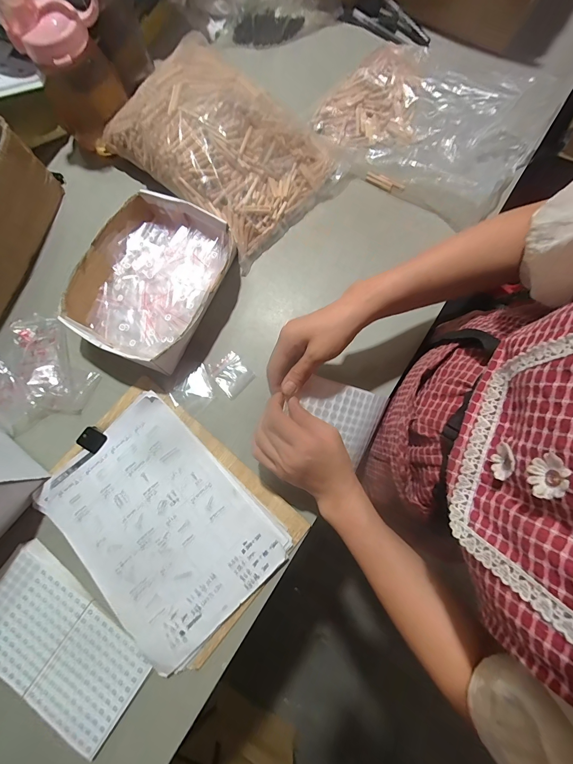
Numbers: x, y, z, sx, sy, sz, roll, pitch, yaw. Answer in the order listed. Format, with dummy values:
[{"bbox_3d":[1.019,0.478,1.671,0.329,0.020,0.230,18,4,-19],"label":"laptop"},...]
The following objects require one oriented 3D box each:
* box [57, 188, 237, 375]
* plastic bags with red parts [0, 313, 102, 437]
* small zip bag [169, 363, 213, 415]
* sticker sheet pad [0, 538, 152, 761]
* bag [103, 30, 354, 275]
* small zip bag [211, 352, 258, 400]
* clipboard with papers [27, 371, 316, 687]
[{"bbox_3d":[-0.197,-0.151,0.478,0.204,0.059,0.242,24,80,6],"label":"box"},{"bbox_3d":[-0.387,-0.011,0.463,0.153,0.030,0.178,-40,80,-7],"label":"plastic bags with red parts"},{"bbox_3d":[-0.134,0.010,0.469,0.055,0.006,0.069,43,82,9],"label":"small zip bag"},{"bbox_3d":[-0.285,0.321,0.393,0.228,0.016,0.124,35,81,8],"label":"sticker sheet pad"},{"bbox_3d":[-0.097,-0.393,0.519,0.326,0.096,0.257,44,82,9],"label":"bag"},{"bbox_3d":[-0.081,-0.011,0.477,0.050,0.005,0.055,-41,80,-7],"label":"small zip bag"},{"bbox_3d":[-0.163,0.175,0.425,0.311,0.021,0.232,40,82,9],"label":"clipboard with papers"}]

